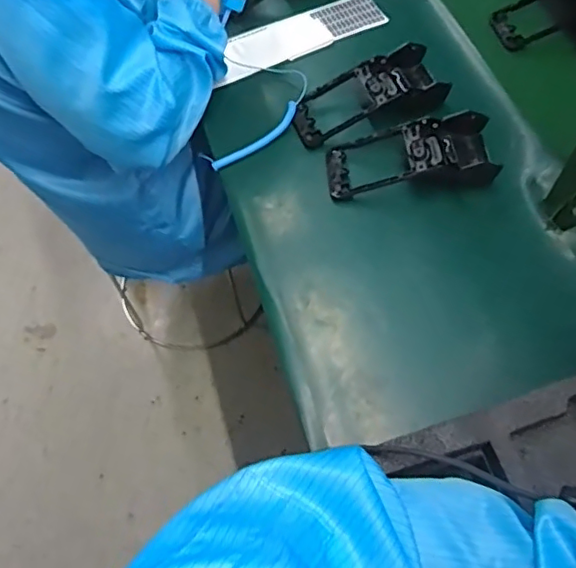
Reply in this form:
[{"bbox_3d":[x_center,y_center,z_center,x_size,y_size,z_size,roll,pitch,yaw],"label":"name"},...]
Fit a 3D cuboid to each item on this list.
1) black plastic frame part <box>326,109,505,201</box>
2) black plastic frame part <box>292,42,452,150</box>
[{"bbox_3d":[0.137,-0.144,0.642,0.183,0.042,0.083,-2,61,1],"label":"black plastic frame part"},{"bbox_3d":[0.095,-0.228,0.684,0.184,0.040,0.084,-16,62,-6],"label":"black plastic frame part"}]

